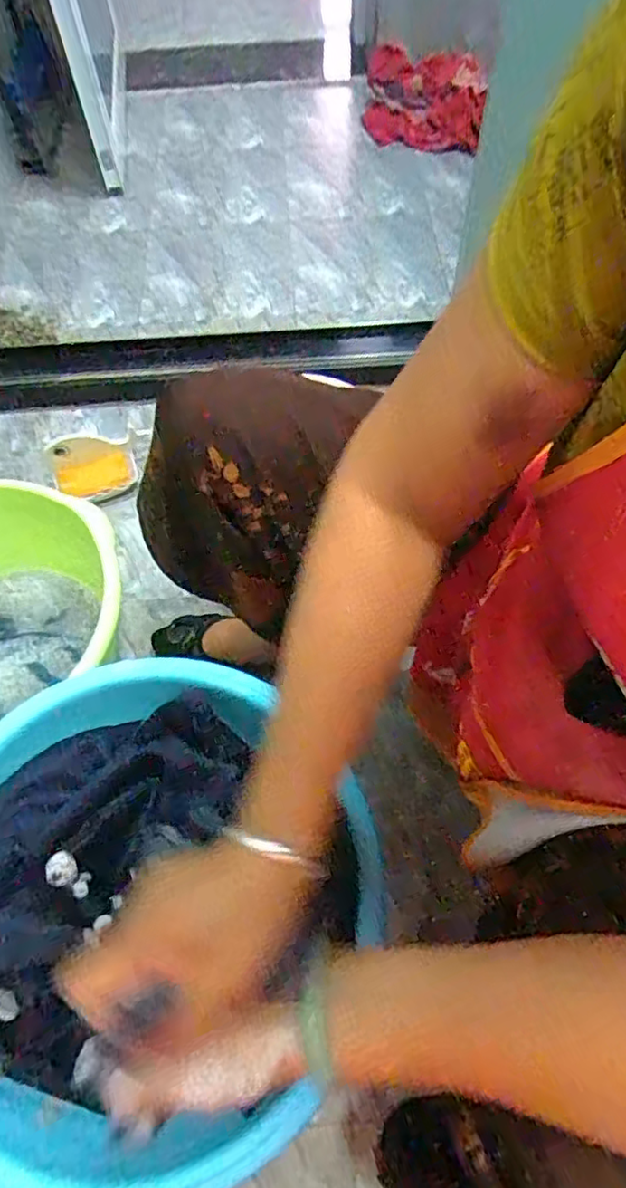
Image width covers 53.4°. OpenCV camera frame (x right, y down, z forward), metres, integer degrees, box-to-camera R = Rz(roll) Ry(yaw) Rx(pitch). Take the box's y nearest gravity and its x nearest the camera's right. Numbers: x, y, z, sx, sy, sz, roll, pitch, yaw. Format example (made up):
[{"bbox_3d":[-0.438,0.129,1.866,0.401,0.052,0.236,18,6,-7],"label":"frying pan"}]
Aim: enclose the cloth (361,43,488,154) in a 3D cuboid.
[{"bbox_3d":[0.272,-1.217,1.532,0.290,0.083,0.324,6,62,5],"label":"cloth"}]

